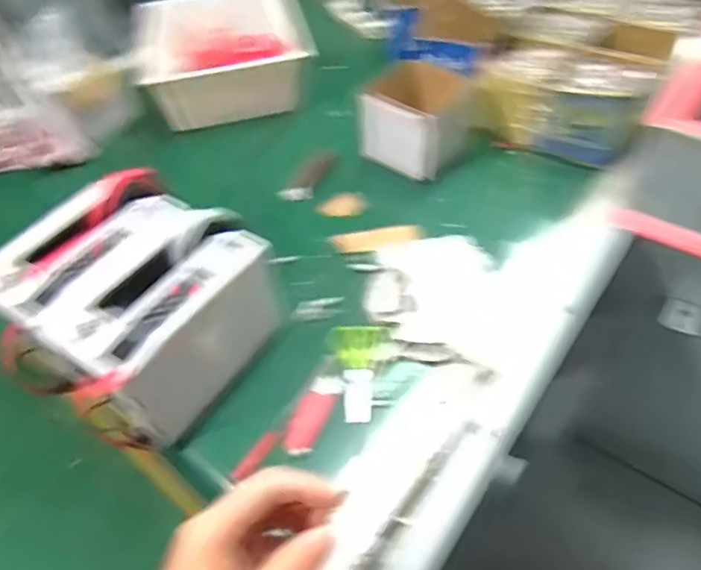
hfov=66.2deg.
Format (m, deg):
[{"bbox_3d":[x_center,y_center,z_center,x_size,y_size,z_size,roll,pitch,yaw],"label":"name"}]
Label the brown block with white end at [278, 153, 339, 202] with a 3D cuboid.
[{"bbox_3d":[-0.067,-0.176,0.886,0.039,0.026,0.114,36,75,29],"label":"brown block with white end"}]

